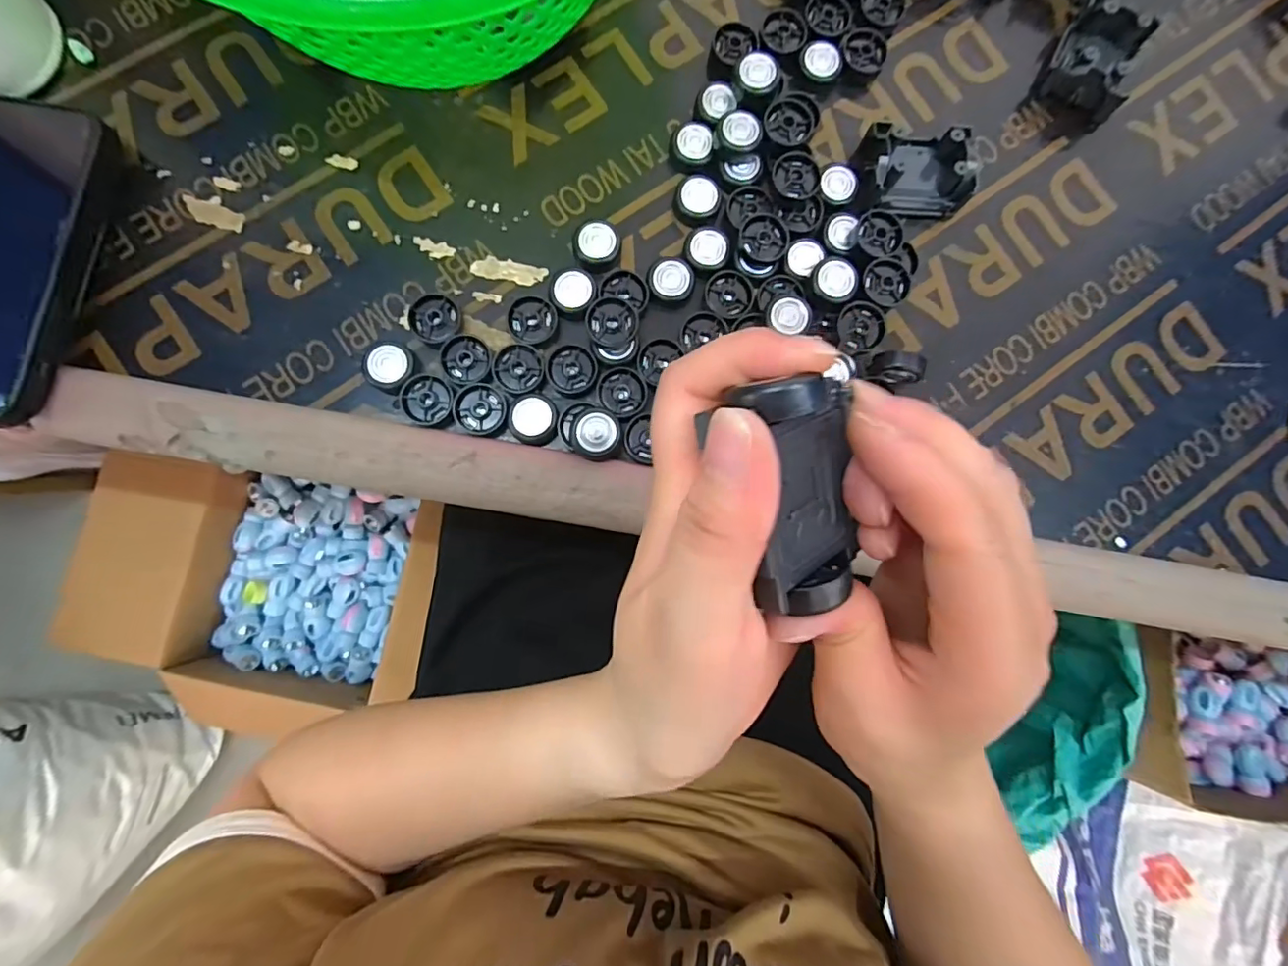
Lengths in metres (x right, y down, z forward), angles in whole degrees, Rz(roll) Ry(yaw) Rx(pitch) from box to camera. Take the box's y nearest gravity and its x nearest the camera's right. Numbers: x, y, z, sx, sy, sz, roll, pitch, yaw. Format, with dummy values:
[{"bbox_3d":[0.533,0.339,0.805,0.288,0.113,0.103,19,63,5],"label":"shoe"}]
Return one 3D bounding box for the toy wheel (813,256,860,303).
[{"bbox_3d":[0.094,-0.100,0.271,0.019,0.013,0.021,-39,89,-6],"label":"toy wheel"}]

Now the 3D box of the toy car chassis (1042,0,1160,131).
[{"bbox_3d":[0.244,-0.226,0.295,0.040,0.022,0.051,26,84,-1],"label":"toy car chassis"}]

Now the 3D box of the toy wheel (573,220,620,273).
[{"bbox_3d":[-0.024,-0.118,0.274,0.023,0.011,0.021,0,85,-4],"label":"toy wheel"}]

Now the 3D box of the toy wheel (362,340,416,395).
[{"bbox_3d":[-0.122,-0.056,0.261,0.022,0.008,0.025,10,85,-3],"label":"toy wheel"}]

